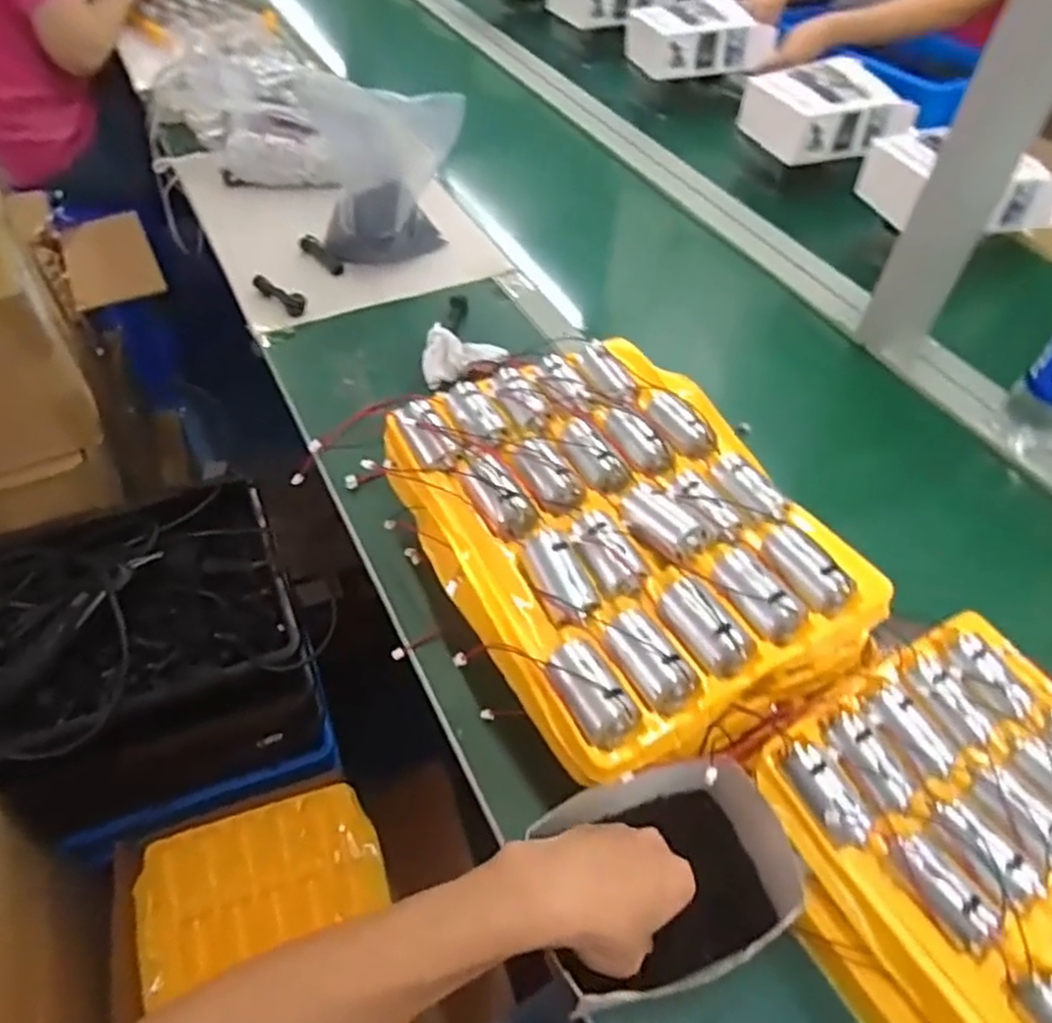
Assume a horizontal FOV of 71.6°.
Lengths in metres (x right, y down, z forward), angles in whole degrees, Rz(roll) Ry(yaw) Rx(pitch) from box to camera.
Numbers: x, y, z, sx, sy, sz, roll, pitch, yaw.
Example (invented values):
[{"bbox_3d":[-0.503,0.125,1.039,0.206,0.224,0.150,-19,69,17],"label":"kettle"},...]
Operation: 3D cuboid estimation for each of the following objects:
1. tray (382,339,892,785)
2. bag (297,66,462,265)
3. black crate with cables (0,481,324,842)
[{"bbox_3d":[0.067,0.008,0.555,0.272,0.088,0.335,-23,55,-21],"label":"tray"},{"bbox_3d":[-0.172,-0.416,0.903,0.181,0.188,0.104,-6,51,-8],"label":"bag"},{"bbox_3d":[-0.495,0.171,0.871,0.434,0.198,0.279,-18,53,-17],"label":"black crate with cables"}]

